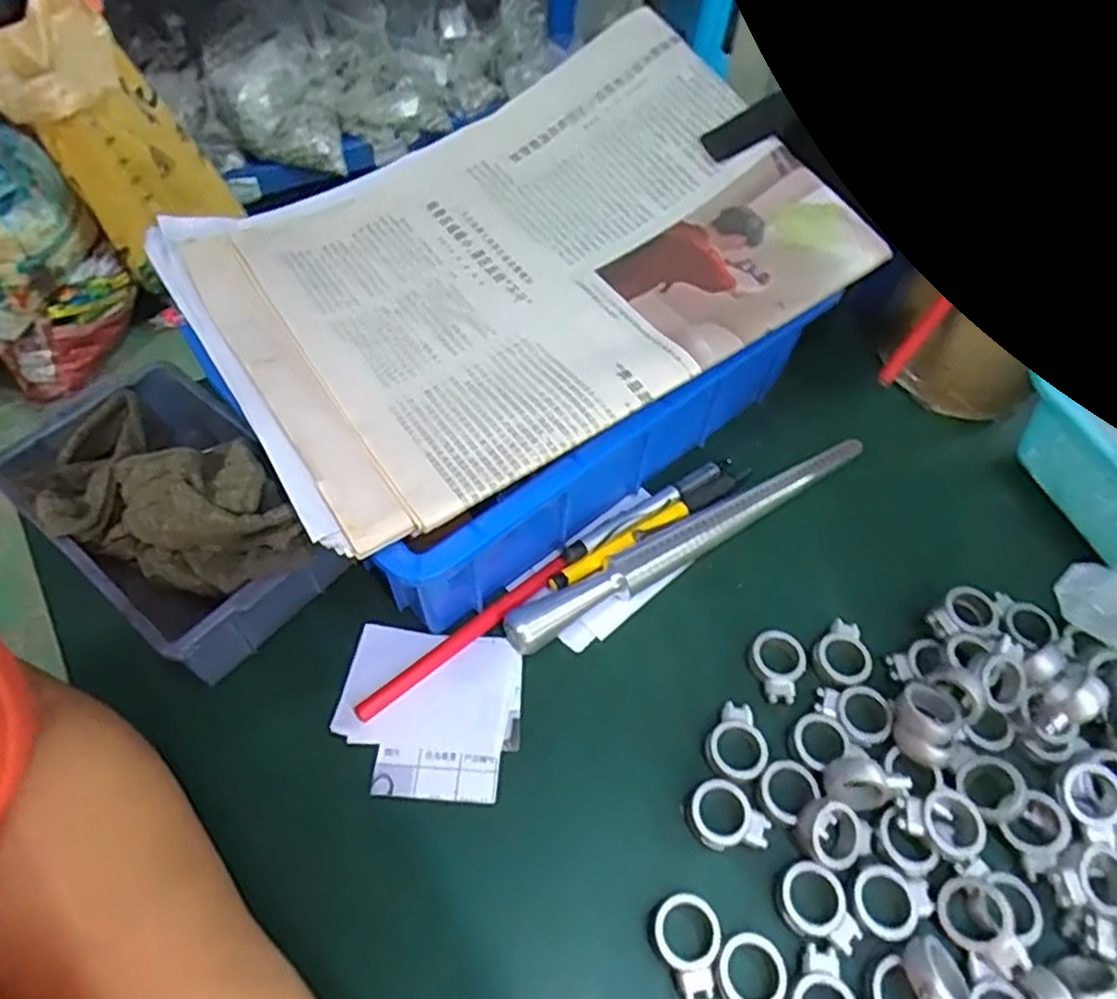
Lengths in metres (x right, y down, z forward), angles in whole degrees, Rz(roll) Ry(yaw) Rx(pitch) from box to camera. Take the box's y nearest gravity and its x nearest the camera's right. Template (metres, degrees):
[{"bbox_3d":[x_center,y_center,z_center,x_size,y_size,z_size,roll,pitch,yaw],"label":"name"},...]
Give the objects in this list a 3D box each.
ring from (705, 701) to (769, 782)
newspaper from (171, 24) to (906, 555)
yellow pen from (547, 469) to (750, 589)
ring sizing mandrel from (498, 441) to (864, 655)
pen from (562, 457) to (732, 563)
[{"bbox_3d":[0.080,0.109,0.317,0.027,0.006,0.034,2,56,-1],"label":"ring"},{"bbox_3d":[-0.022,-0.124,0.331,0.282,0.053,0.218,-29,61,-20],"label":"newspaper"},{"bbox_3d":[0.053,0.013,0.376,0.134,0.010,0.011,-30,62,-21],"label":"yellow pen"},{"bbox_3d":[0.076,0.016,0.373,0.234,0.020,0.020,-28,61,-20],"label":"ring sizing mandrel"},{"bbox_3d":[0.051,0.004,0.382,0.120,0.012,0.012,-29,61,-25],"label":"pen"}]

